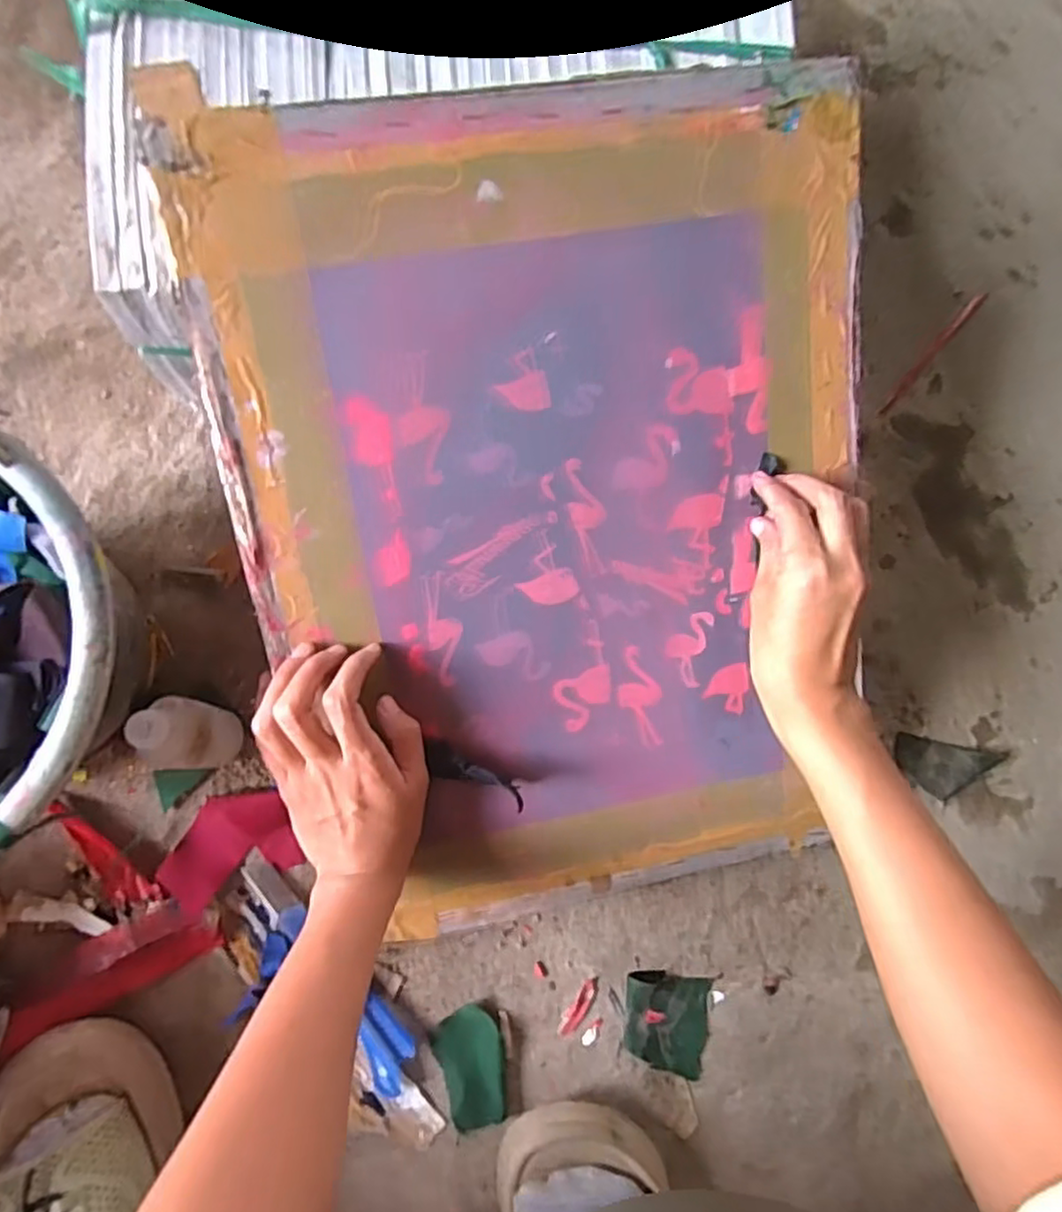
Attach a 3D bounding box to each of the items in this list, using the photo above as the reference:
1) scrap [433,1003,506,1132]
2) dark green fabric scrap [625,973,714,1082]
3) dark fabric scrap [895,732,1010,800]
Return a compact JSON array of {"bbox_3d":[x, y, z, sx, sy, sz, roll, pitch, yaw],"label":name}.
[{"bbox_3d":[-0.037,0.301,0.438,0.042,0.012,0.066,-20,84,-8],"label":"scrap"},{"bbox_3d":[0.093,0.285,0.455,0.058,0.010,0.061,7,81,-4],"label":"dark green fabric scrap"},{"bbox_3d":[0.315,0.123,0.501,0.084,0.010,0.040,12,81,-3],"label":"dark fabric scrap"}]

